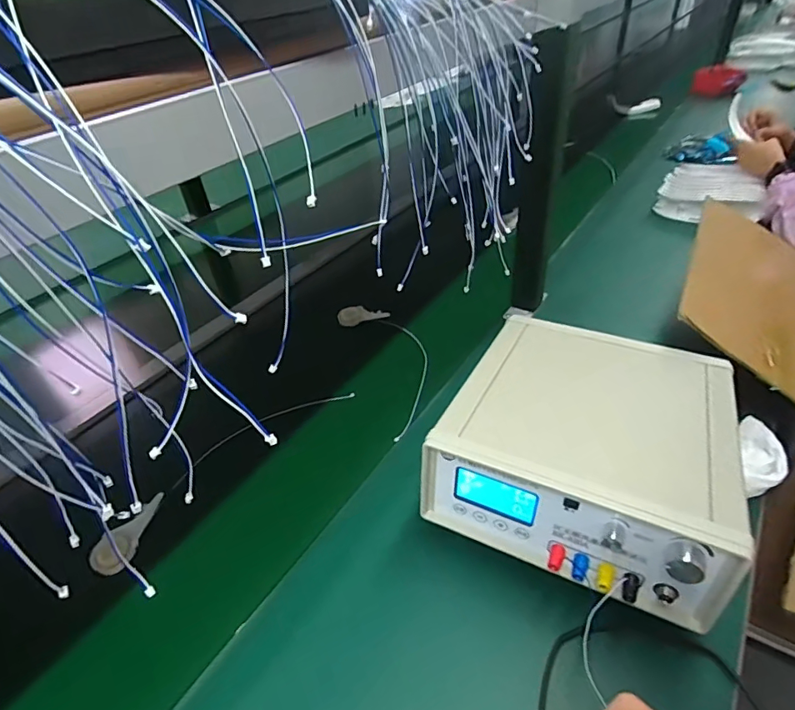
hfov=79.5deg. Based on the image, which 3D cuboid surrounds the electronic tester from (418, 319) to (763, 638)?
[{"bbox_3d":[0.194,0.071,0.491,0.251,0.100,0.292,16,46,22],"label":"electronic tester"}]

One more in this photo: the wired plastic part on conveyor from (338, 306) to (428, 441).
[{"bbox_3d":[-0.002,0.008,0.753,0.110,0.025,0.308,-16,43,-13],"label":"wired plastic part on conveyor"}]

